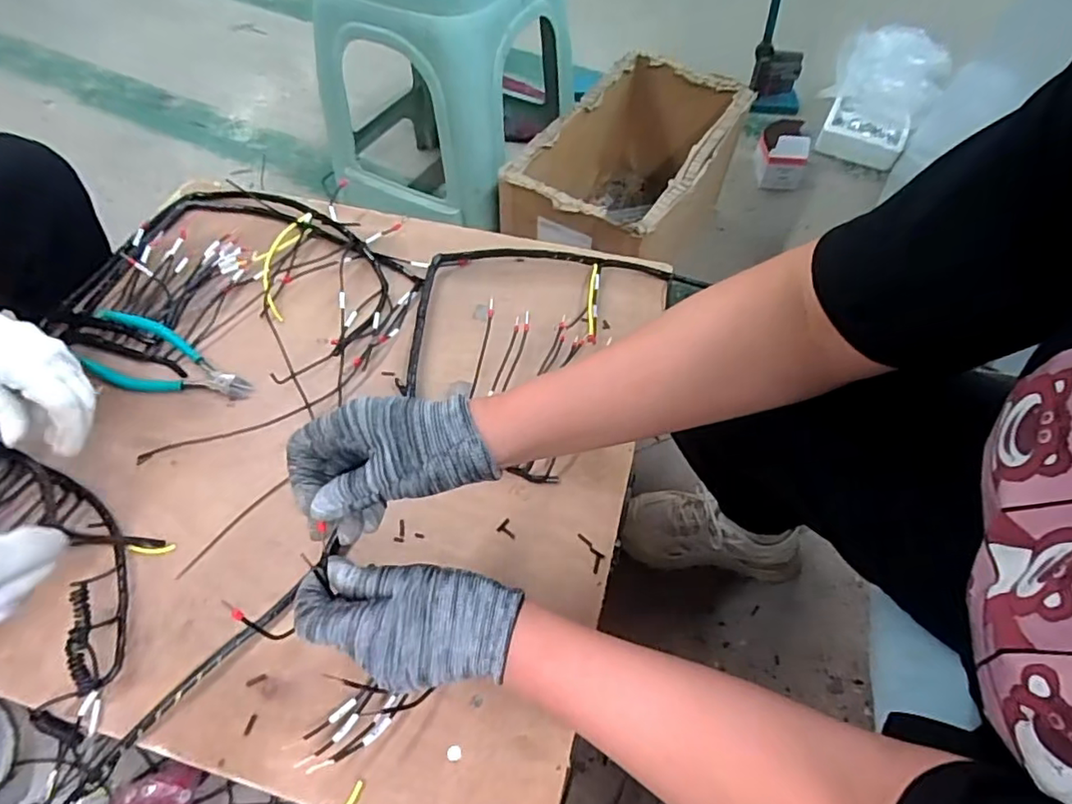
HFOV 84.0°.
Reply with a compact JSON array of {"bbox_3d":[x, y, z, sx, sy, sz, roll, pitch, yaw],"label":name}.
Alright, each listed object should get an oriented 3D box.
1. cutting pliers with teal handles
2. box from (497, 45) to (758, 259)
[{"bbox_3d":[-0.378,-0.045,0.612,0.180,0.030,0.072,13,57,7],"label":"cutting pliers with teal handles"},{"bbox_3d":[0.152,-0.378,1.060,0.283,0.244,0.464,25,59,16],"label":"box"}]

